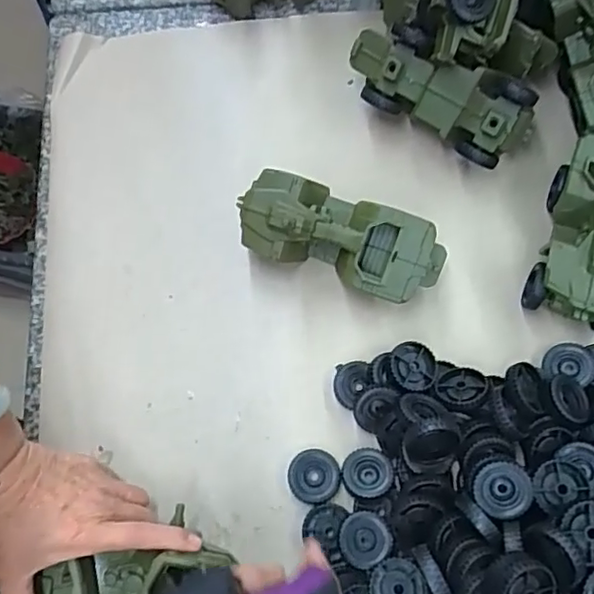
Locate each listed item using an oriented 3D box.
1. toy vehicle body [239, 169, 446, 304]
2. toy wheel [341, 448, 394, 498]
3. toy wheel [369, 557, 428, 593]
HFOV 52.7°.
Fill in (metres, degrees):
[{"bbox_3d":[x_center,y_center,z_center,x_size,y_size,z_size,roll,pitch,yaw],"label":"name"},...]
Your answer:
[{"bbox_3d":[0.041,-0.053,0.556,0.188,0.078,0.080,21,70,9],"label":"toy vehicle body"},{"bbox_3d":[0.059,0.148,0.505,0.041,0.014,0.039,0,68,1],"label":"toy wheel"},{"bbox_3d":[0.077,0.224,0.459,0.041,0.011,0.043,-8,68,-2],"label":"toy wheel"}]

